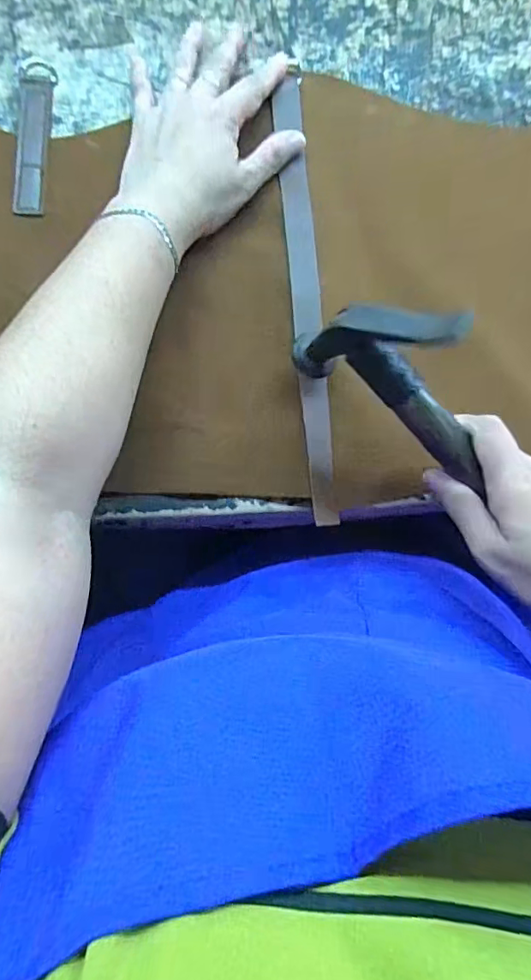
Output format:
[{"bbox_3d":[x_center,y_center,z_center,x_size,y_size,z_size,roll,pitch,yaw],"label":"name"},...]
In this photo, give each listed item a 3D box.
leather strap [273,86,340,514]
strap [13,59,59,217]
[{"bbox_3d":[0.028,-0.133,0.359,0.020,0.008,0.311,-4,85,-5],"label":"leather strap"},{"bbox_3d":[-0.159,-0.243,0.357,0.023,0.008,0.114,2,85,-5],"label":"strap"}]

